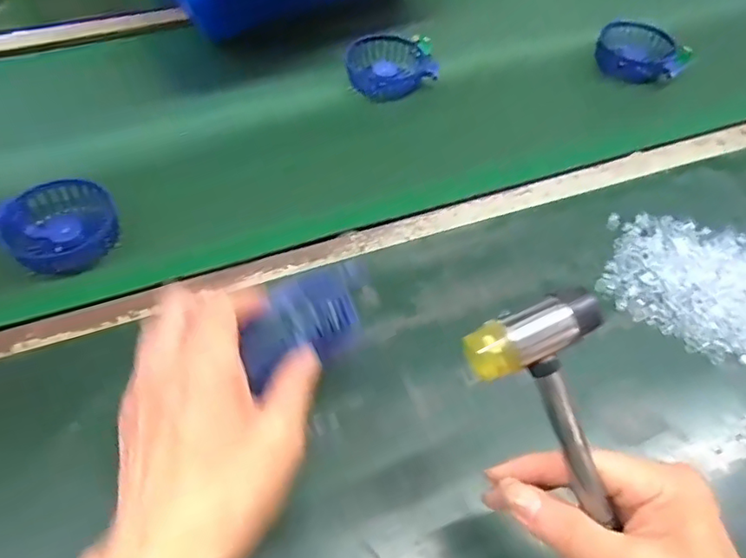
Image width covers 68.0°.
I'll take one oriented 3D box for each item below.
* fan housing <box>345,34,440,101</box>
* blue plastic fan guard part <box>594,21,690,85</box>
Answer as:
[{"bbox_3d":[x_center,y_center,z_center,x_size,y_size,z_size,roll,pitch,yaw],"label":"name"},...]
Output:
[{"bbox_3d":[0.019,-0.244,0.634,0.099,0.039,0.071,-6,54,-6],"label":"fan housing"},{"bbox_3d":[0.324,-0.273,0.668,0.098,0.045,0.069,30,58,19],"label":"blue plastic fan guard part"}]

